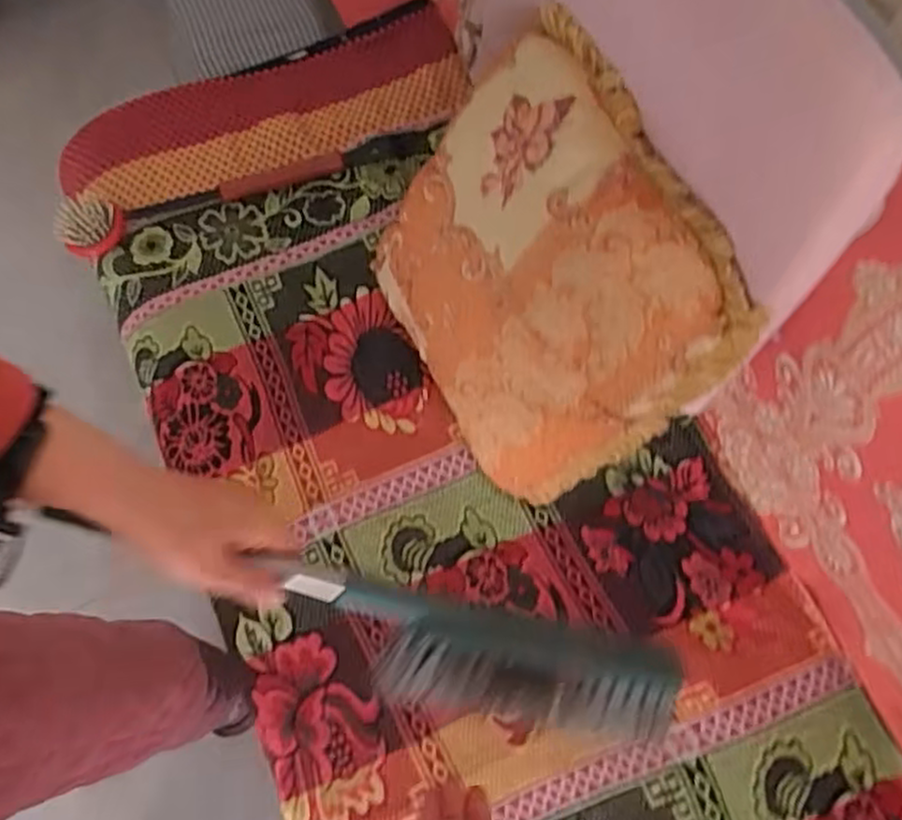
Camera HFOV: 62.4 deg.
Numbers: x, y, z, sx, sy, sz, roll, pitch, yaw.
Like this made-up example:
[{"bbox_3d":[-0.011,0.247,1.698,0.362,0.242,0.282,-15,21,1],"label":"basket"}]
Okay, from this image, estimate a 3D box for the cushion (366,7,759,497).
[{"bbox_3d":[0.070,-0.114,0.691,0.079,0.343,0.340,-12,66,-43],"label":"cushion"}]

